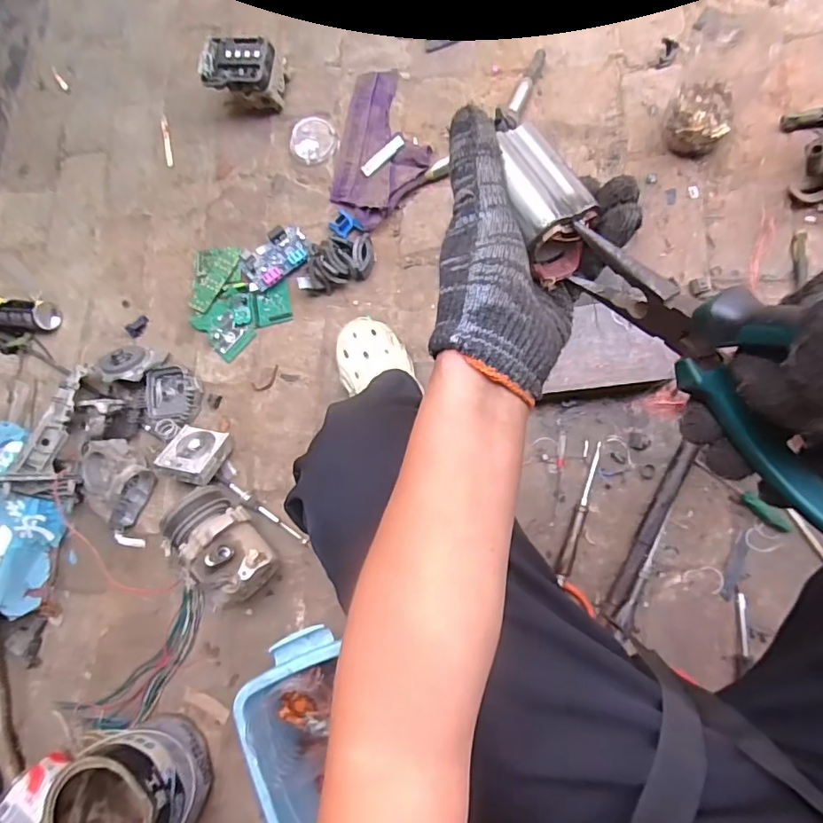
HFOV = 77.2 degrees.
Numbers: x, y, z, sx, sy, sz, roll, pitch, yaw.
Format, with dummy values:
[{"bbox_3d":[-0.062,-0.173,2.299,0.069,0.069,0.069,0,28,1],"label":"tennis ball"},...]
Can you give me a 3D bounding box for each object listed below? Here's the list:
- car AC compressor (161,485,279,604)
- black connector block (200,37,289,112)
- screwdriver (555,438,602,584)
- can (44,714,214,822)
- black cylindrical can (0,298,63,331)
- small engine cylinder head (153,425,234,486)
[{"bbox_3d":[-0.284,0.201,0.777,0.164,0.121,0.116,35,90,14],"label":"car AC compressor"},{"bbox_3d":[-0.273,-0.554,0.846,0.125,0.093,0.075,2,82,12],"label":"black connector block"},{"bbox_3d":[0.241,0.143,0.727,0.016,0.023,0.199,19,86,14],"label":"screwdriver"},{"bbox_3d":[-0.395,0.550,0.739,0.171,0.156,0.165,-2,82,12],"label":"can"},{"bbox_3d":[-0.731,-0.175,0.927,0.206,0.046,0.053,2,82,12],"label":"black cylindrical can"},{"bbox_3d":[-0.348,0.070,0.825,0.086,0.032,0.095,13,47,8],"label":"small engine cylinder head"}]

